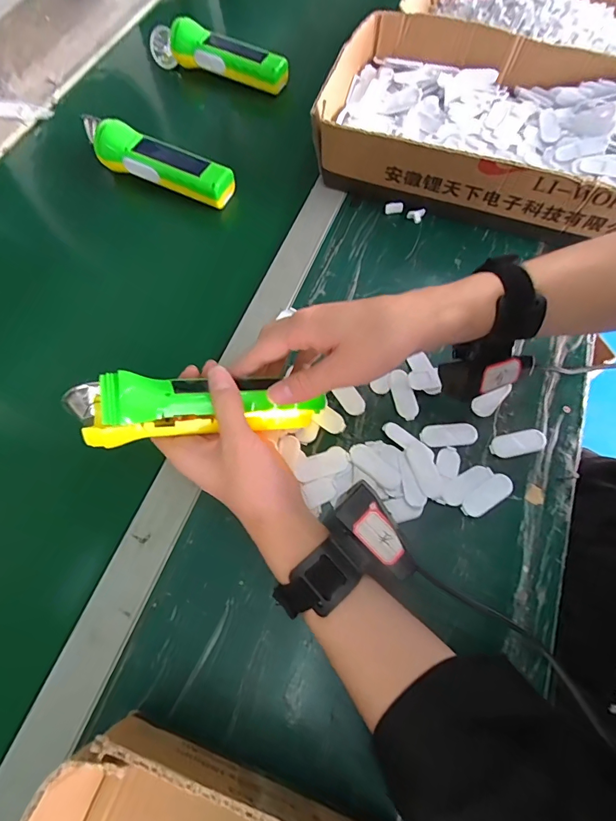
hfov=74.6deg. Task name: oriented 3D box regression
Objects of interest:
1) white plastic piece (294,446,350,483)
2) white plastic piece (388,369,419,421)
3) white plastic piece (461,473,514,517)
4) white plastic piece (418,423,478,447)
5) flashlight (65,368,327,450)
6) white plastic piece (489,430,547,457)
[{"bbox_3d":[0.013,0.047,0.350,0.046,0.006,0.022,-21,69,-8],"label":"white plastic piece"},{"bbox_3d":[0.089,-0.015,0.376,0.020,0.007,0.047,-15,68,-5],"label":"white plastic piece"},{"bbox_3d":[0.152,0.073,0.344,0.050,0.006,0.020,-33,71,-12],"label":"white plastic piece"},{"bbox_3d":[0.127,0.021,0.363,0.050,0.004,0.020,-4,68,-1],"label":"white plastic piece"},{"bbox_3d":[-0.078,-0.009,0.301,0.173,0.044,0.050,0,66,-23],"label":"flashlight"},{"bbox_3d":[0.188,0.029,0.361,0.051,0.004,0.019,-12,68,-4],"label":"white plastic piece"}]

